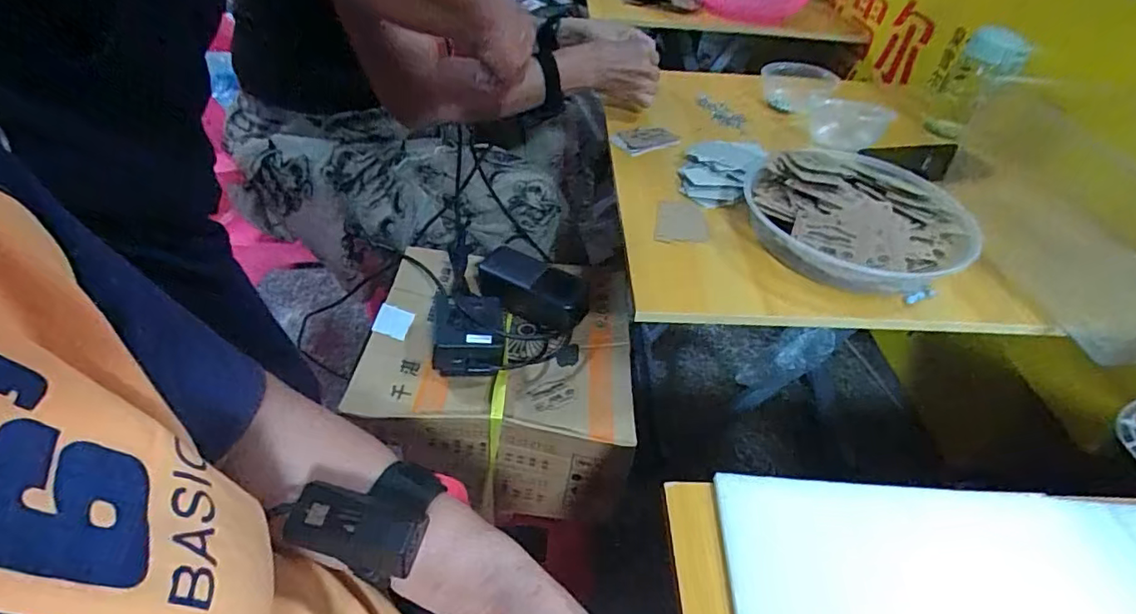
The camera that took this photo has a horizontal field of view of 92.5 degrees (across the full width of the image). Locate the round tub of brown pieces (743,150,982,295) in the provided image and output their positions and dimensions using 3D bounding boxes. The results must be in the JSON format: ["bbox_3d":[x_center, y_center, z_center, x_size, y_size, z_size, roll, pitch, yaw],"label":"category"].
[{"bbox_3d":[0.314,-0.101,0.612,0.214,0.080,0.228,2,44,-2],"label":"round tub of brown pieces"}]

